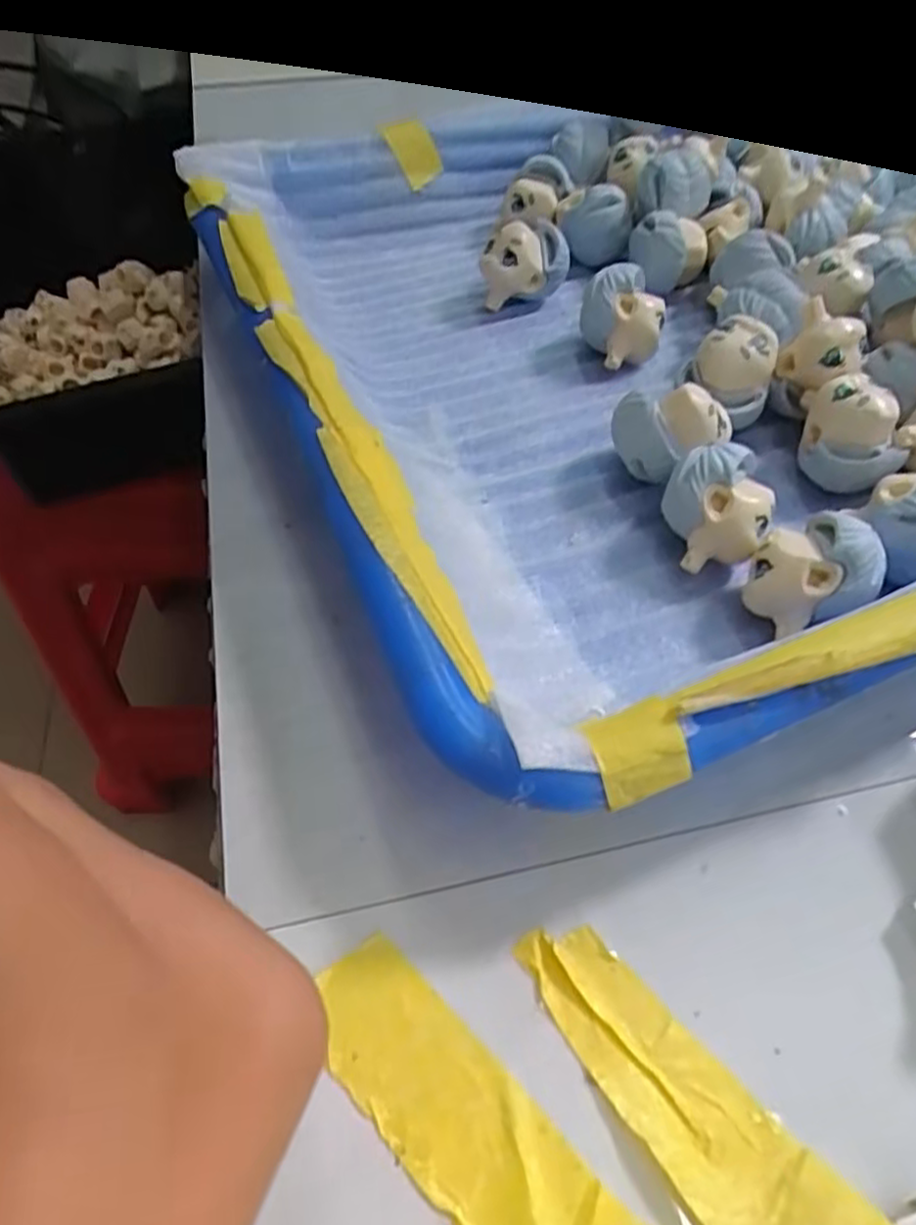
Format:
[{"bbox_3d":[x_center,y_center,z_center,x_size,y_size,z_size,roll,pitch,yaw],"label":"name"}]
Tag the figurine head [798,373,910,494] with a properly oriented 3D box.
[{"bbox_3d":[0.099,-0.043,0.183,0.018,0.020,0.025,-10,54,-7],"label":"figurine head"}]

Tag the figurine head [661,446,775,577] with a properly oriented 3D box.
[{"bbox_3d":[0.061,-0.023,0.170,0.020,0.023,0.022,0,54,0],"label":"figurine head"}]

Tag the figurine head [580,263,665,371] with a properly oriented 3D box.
[{"bbox_3d":[0.050,-0.086,0.215,0.019,0.025,0.020,-15,55,-11],"label":"figurine head"}]

